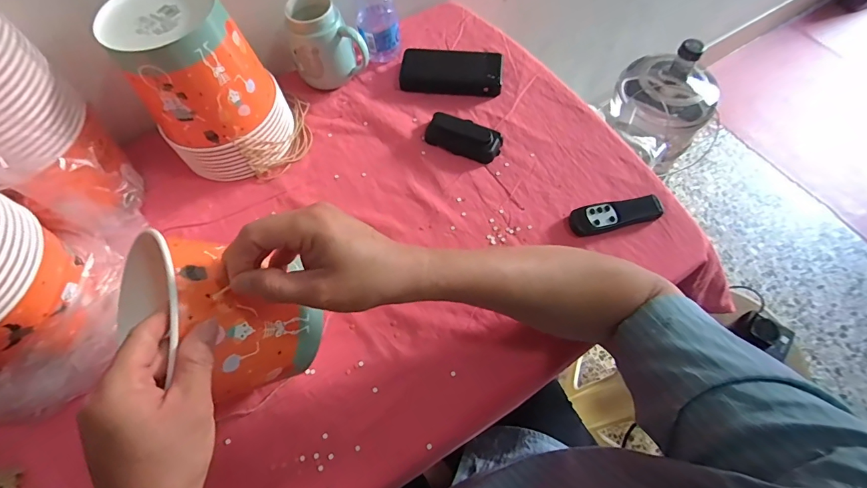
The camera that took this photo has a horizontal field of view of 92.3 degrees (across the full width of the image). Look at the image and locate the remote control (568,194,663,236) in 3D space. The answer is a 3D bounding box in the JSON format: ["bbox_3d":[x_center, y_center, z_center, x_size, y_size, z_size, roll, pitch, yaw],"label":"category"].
[{"bbox_3d":[0.230,-0.038,0.525,0.116,0.015,0.038,-12,64,-4],"label":"remote control"}]

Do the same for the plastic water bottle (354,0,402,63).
[{"bbox_3d":[-0.085,-0.351,0.614,0.061,0.155,0.058,-16,64,-6],"label":"plastic water bottle"}]

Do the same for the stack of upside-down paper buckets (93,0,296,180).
[{"bbox_3d":[-0.281,-0.194,0.527,0.155,0.191,0.142,-26,66,-11],"label":"stack of upside-down paper buckets"}]

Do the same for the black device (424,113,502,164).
[{"bbox_3d":[0.043,-0.154,0.595,0.108,0.020,0.056,25,67,13],"label":"black device"}]

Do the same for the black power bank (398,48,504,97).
[{"bbox_3d":[0.028,-0.269,0.641,0.154,0.022,0.078,5,64,5],"label":"black power bank"}]

